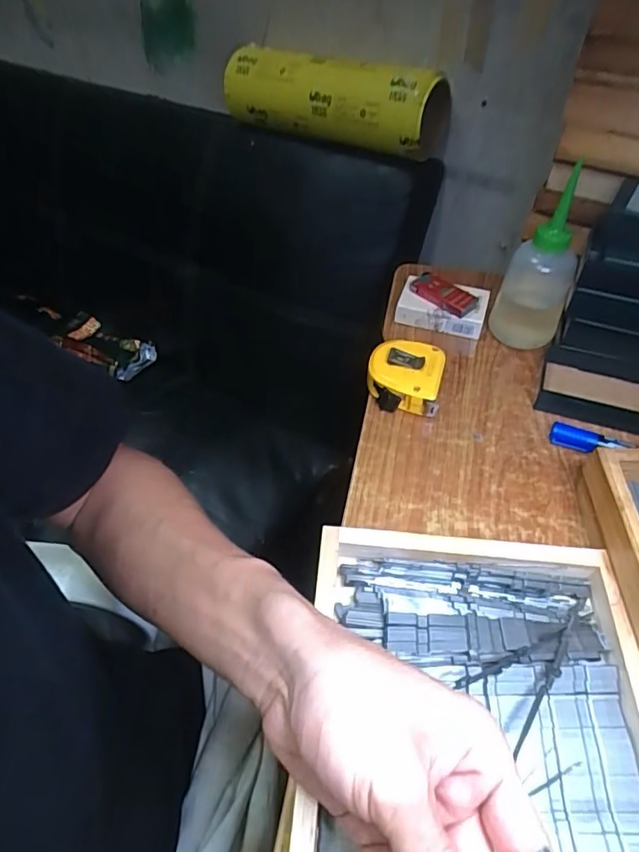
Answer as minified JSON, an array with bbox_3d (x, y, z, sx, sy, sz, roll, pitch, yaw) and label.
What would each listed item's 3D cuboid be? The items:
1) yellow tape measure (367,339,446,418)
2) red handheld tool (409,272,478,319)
[{"bbox_3d":[0.079,-0.045,0.470,0.065,0.037,0.070,8,50,13],"label":"yellow tape measure"},{"bbox_3d":[0.124,-0.133,0.519,0.068,0.014,0.030,30,57,23],"label":"red handheld tool"}]

